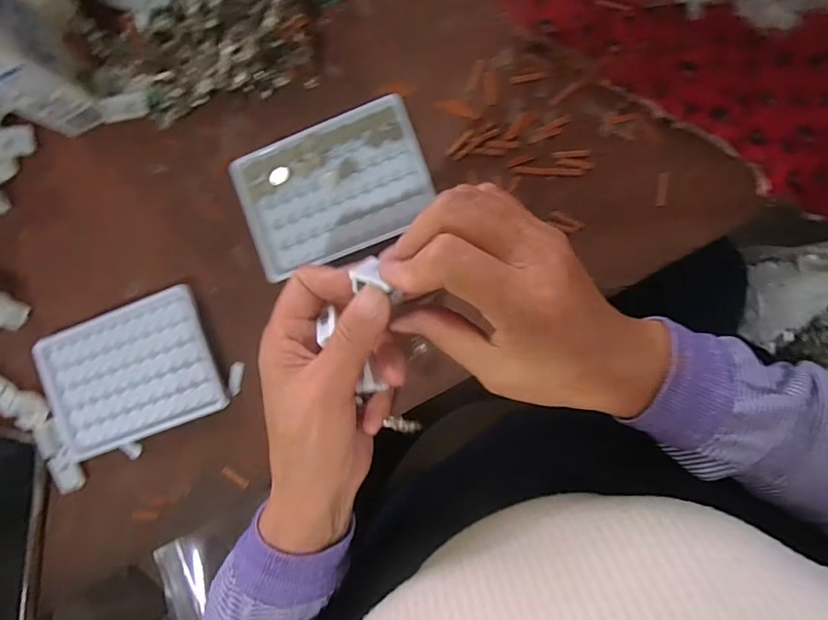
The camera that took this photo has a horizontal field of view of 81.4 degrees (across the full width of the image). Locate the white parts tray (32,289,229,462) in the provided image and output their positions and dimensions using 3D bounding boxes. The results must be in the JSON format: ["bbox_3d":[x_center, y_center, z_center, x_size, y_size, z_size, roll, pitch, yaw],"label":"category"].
[{"bbox_3d":[-0.213,0.048,0.361,0.135,0.006,0.097,-20,88,6],"label":"white parts tray"}]

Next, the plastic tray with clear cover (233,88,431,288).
[{"bbox_3d":[-0.058,-0.088,0.345,0.133,0.009,0.097,-20,88,7],"label":"plastic tray with clear cover"}]

